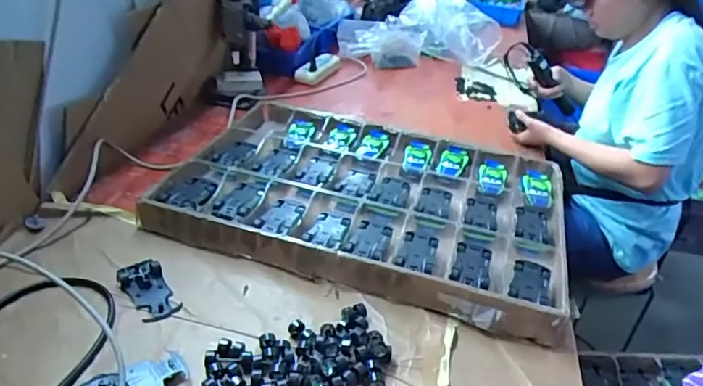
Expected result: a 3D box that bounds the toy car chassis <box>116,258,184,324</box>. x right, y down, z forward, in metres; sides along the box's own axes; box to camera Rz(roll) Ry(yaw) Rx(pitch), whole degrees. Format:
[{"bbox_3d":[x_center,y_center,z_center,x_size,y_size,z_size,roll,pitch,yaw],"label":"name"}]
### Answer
[{"bbox_3d":[-0.279,0.132,0.727,0.056,0.018,0.106,-18,39,-31],"label":"toy car chassis"}]

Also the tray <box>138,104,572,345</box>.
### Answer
[{"bbox_3d":[0.038,-0.002,0.970,0.675,0.060,0.498,13,33,13],"label":"tray"}]

